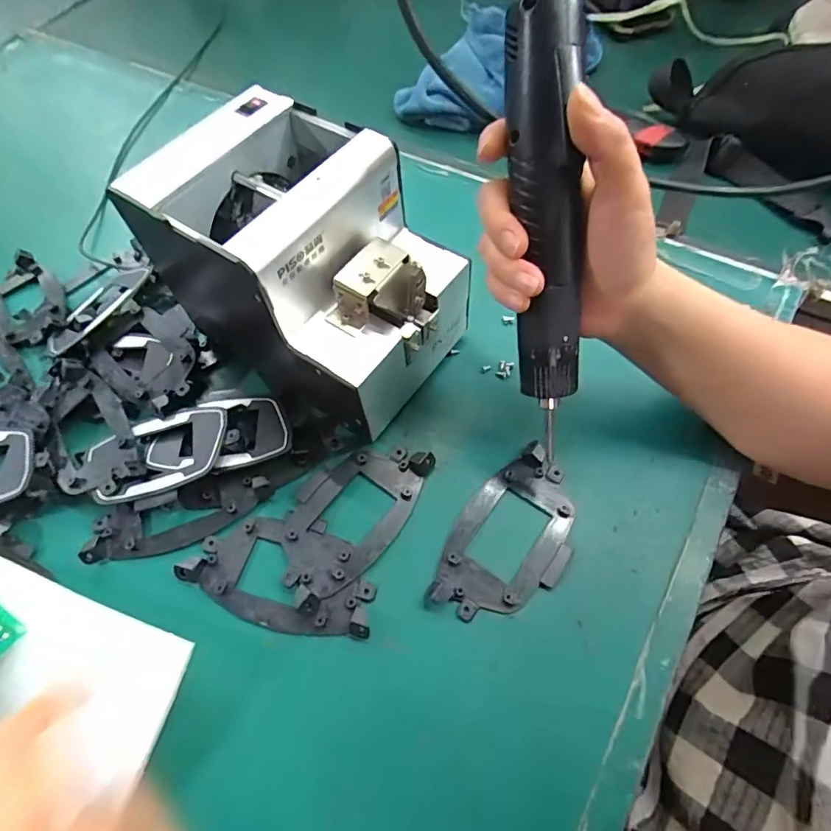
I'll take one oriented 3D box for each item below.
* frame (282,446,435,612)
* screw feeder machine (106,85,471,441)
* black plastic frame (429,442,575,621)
[{"bbox_3d":[-0.044,0.062,0.337,0.069,0.011,0.120,36,69,21],"label":"frame"},{"bbox_3d":[-0.076,-0.100,0.353,0.190,0.144,0.132,31,68,19],"label":"screw feeder machine"},{"bbox_3d":[0.064,0.075,0.324,0.070,0.015,0.120,25,66,17],"label":"black plastic frame"}]

